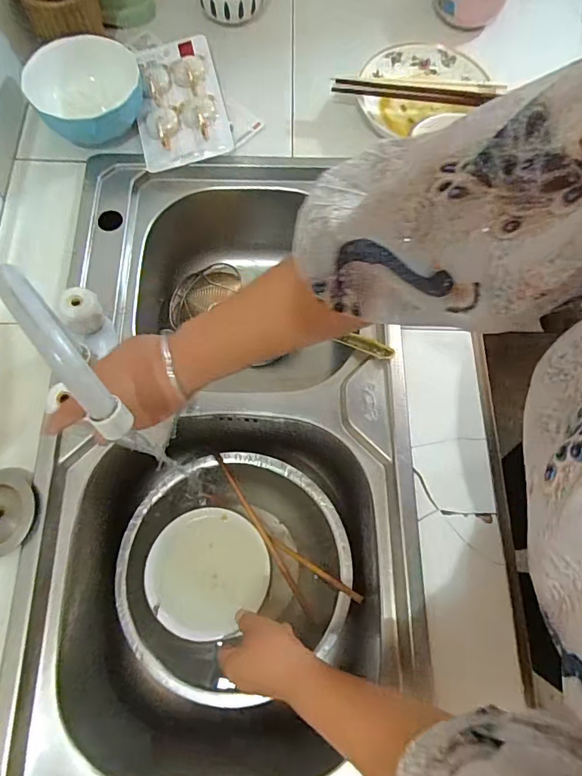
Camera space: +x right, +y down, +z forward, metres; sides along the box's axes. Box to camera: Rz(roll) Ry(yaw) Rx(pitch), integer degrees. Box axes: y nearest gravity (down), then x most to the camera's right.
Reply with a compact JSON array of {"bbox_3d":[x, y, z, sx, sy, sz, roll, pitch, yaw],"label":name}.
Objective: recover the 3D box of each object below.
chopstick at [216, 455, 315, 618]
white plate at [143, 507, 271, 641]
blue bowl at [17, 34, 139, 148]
[{"bbox_3d":[-0.035,0.185,0.588,0.010,0.014,0.228,-31,76,-11],"label":"chopstick"},{"bbox_3d":[-0.103,0.225,0.575,0.145,0.030,0.139,-42,78,-13],"label":"white plate"},{"bbox_3d":[-0.265,-0.381,0.611,0.142,0.073,0.122,-17,73,-7],"label":"blue bowl"}]

